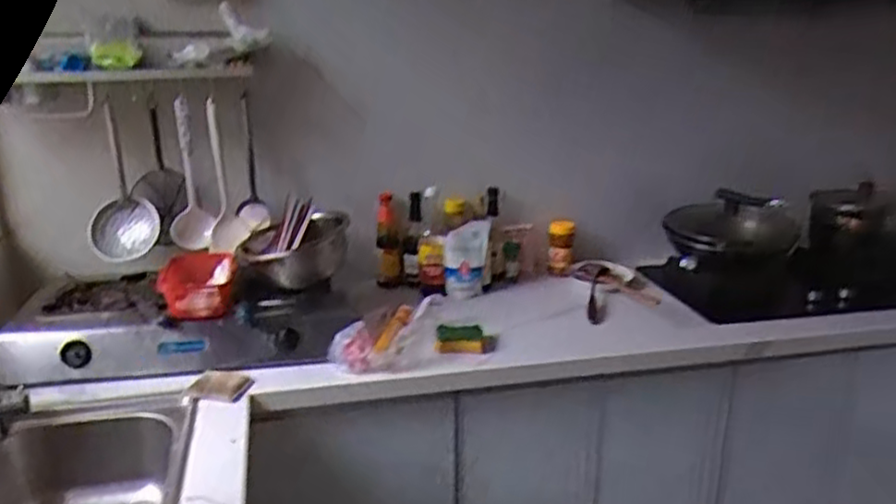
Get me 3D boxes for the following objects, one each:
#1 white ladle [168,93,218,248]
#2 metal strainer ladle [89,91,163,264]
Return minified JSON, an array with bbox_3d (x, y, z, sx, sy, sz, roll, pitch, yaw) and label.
[{"bbox_3d":[-0.626,-0.176,1.716,0.099,0.370,0.073,-9,21,-23],"label":"white ladle"},{"bbox_3d":[-0.796,-0.162,1.722,0.160,0.354,0.089,-9,21,-23],"label":"metal strainer ladle"}]

